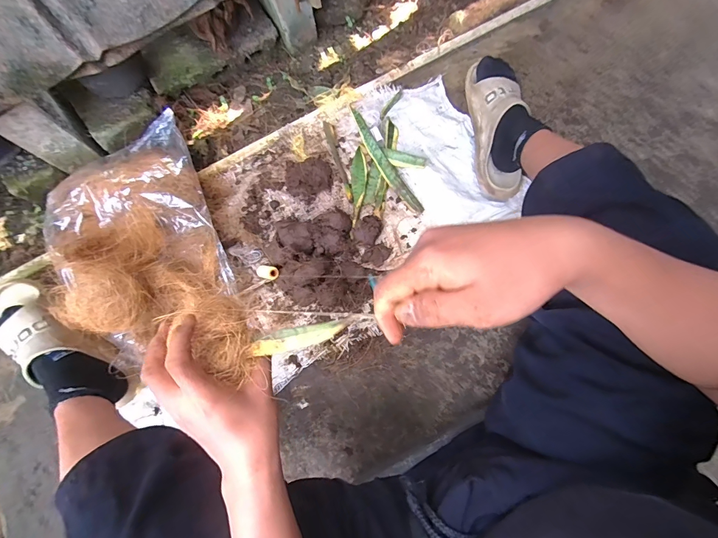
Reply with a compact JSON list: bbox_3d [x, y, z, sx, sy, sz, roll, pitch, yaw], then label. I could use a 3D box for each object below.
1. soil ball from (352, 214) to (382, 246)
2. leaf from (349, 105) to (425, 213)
[{"bbox_3d":[0.016,-0.081,0.689,0.049,0.040,0.060,23,80,6],"label":"soil ball"},{"bbox_3d":[0.049,-0.230,0.722,0.032,0.033,0.265,-32,79,-5],"label":"leaf"}]

